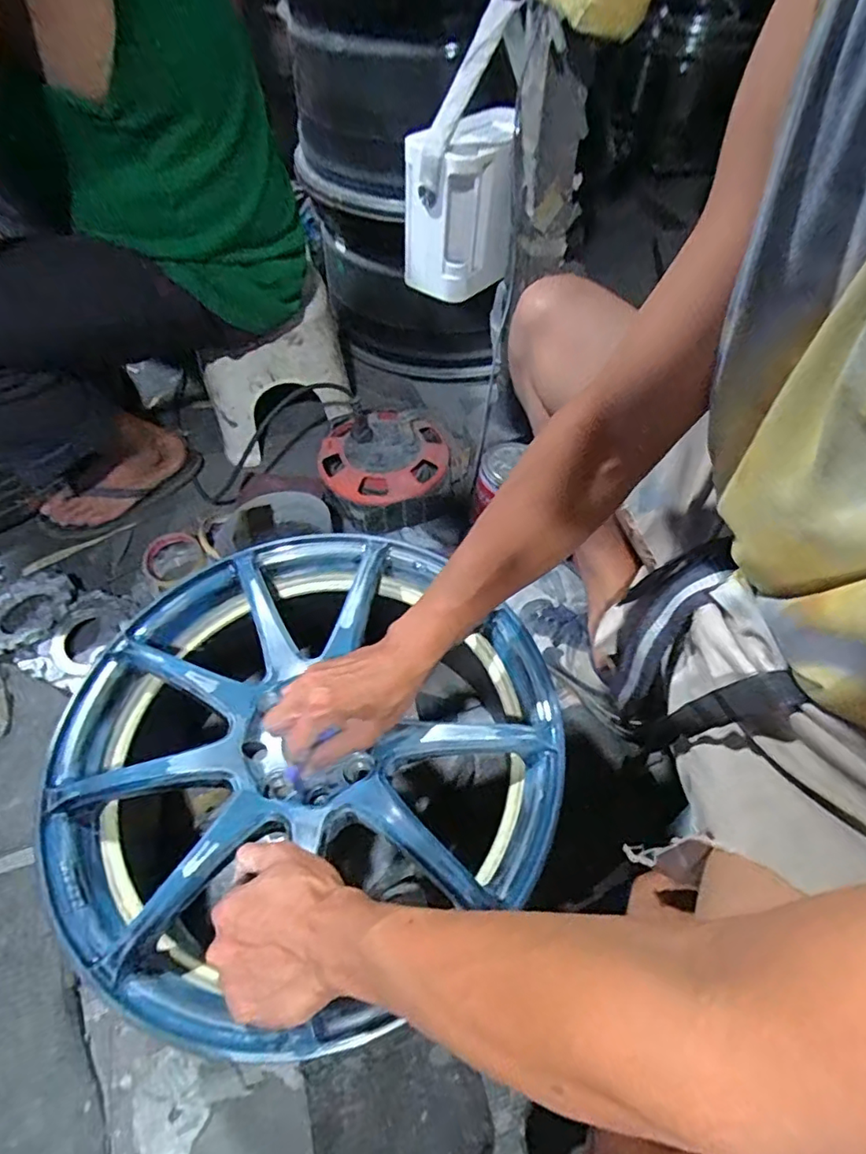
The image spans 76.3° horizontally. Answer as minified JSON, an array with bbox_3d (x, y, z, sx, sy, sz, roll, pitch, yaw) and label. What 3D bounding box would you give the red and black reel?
[{"bbox_3d":[-0.076,-0.184,0.884,0.197,0.093,0.203,0,55,-1],"label":"red and black reel"}]

